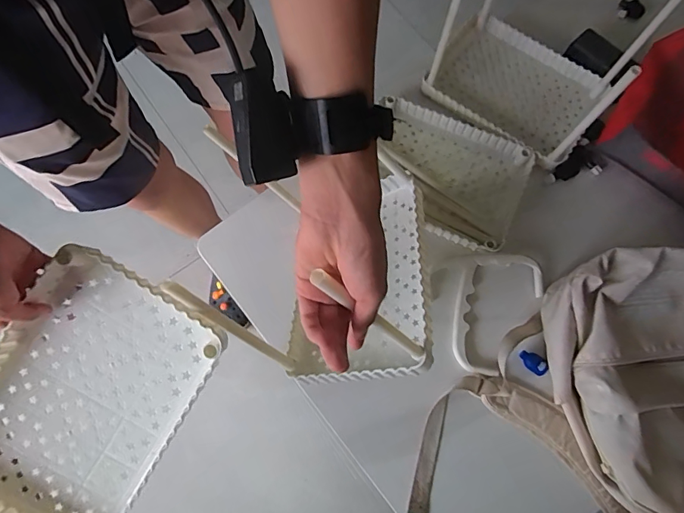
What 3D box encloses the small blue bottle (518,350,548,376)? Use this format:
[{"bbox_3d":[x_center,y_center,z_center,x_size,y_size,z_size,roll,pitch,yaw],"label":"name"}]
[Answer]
[{"bbox_3d":[0.293,0.161,0.675,0.023,0.020,0.044,-39,78,-9],"label":"small blue bottle"}]

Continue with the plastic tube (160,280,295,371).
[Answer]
[{"bbox_3d":[-0.117,0.085,0.500,0.014,0.219,0.014,27,74,43],"label":"plastic tube"}]

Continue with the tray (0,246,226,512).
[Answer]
[{"bbox_3d":[-0.276,0.154,0.466,0.199,0.041,0.289,31,90,-2],"label":"tray"}]

